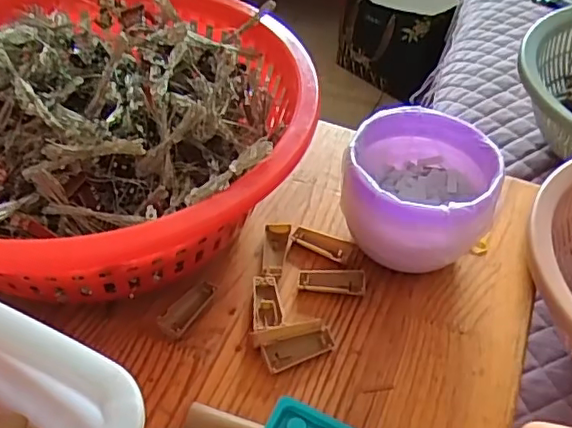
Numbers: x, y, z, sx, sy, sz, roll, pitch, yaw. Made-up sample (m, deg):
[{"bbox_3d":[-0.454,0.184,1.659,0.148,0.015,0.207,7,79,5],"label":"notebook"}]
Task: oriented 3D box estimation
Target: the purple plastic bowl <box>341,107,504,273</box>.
[{"bbox_3d":[0.097,-0.010,0.455,0.103,0.094,0.107,2,44,-2],"label":"purple plastic bowl"}]

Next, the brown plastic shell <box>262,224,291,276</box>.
[{"bbox_3d":[-0.008,0.028,0.467,0.020,0.011,0.053,5,44,1],"label":"brown plastic shell"}]

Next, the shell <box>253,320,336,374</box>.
[{"bbox_3d":[0.006,0.087,0.405,0.050,0.016,0.029,-17,48,-20],"label":"shell"}]

